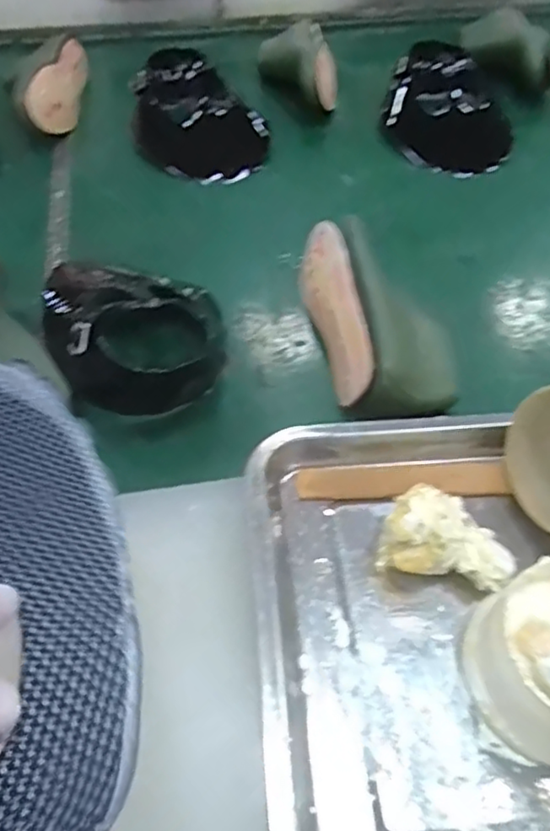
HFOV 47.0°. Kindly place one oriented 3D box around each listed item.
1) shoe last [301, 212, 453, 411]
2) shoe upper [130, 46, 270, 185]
[{"bbox_3d":[0.088,-0.093,0.558,0.102,0.073,0.223,-10,55,-7],"label":"shoe last"},{"bbox_3d":[-0.090,-0.353,0.749,0.157,0.079,0.162,-2,54,-2],"label":"shoe upper"}]

